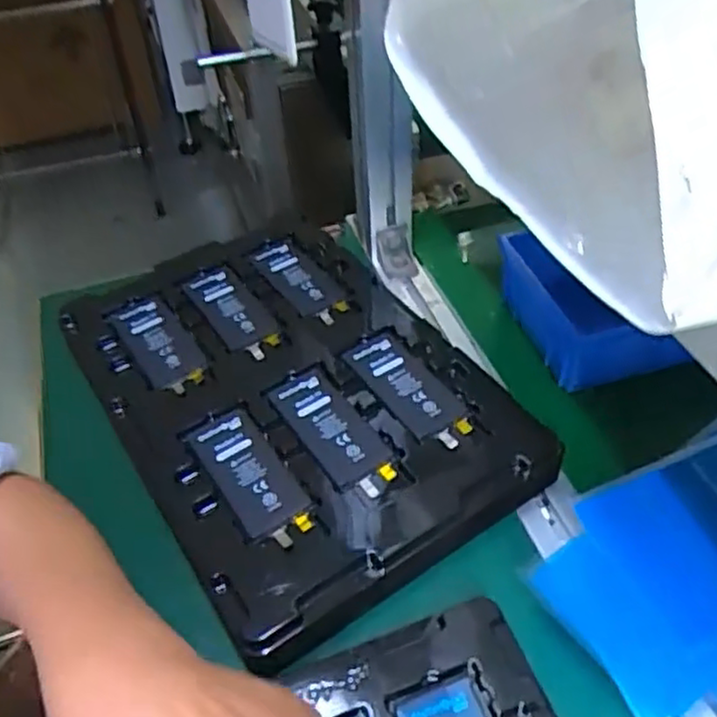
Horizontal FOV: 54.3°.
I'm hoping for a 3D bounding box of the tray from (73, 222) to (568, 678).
[{"bbox_3d":[-0.056,0.020,0.513,0.236,0.037,0.335,-27,51,-24],"label":"tray"}]

